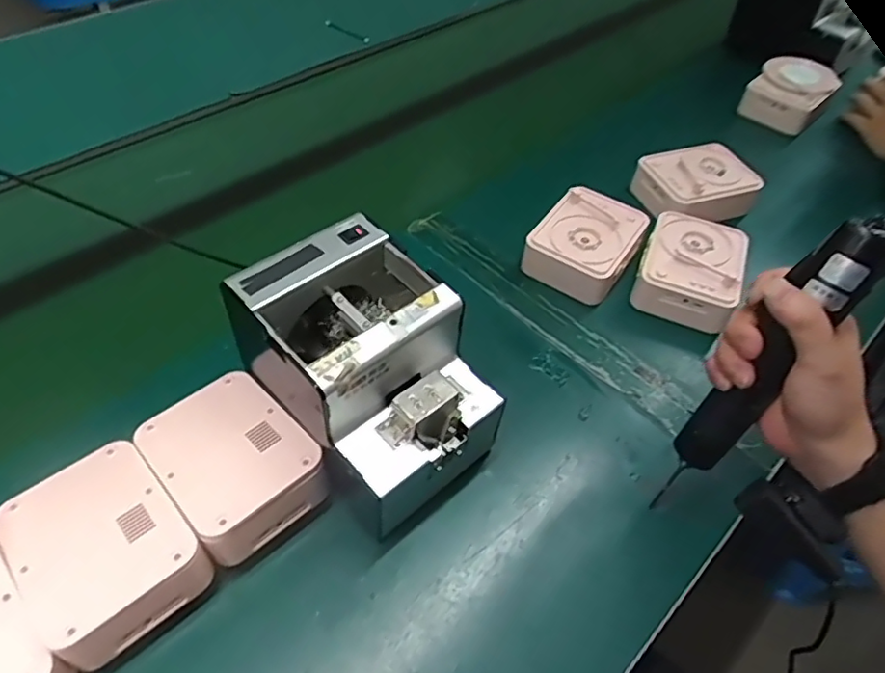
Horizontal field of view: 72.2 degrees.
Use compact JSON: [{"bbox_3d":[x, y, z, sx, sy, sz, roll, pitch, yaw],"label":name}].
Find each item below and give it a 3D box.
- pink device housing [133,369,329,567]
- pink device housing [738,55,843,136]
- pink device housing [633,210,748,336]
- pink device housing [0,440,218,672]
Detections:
[{"bbox_3d":[-0.159,0.091,0.460,0.097,0.041,0.129,-35,59,-28],"label":"pink device housing"},{"bbox_3d":[0.510,-0.358,0.894,0.113,0.077,0.090,26,53,19],"label":"pink device housing"},{"bbox_3d":[0.265,-0.075,0.651,0.099,0.052,0.125,19,51,14],"label":"pink device housing"},{"bbox_3d":[-0.232,0.141,0.415,0.097,0.037,0.128,-35,59,-28],"label":"pink device housing"}]

